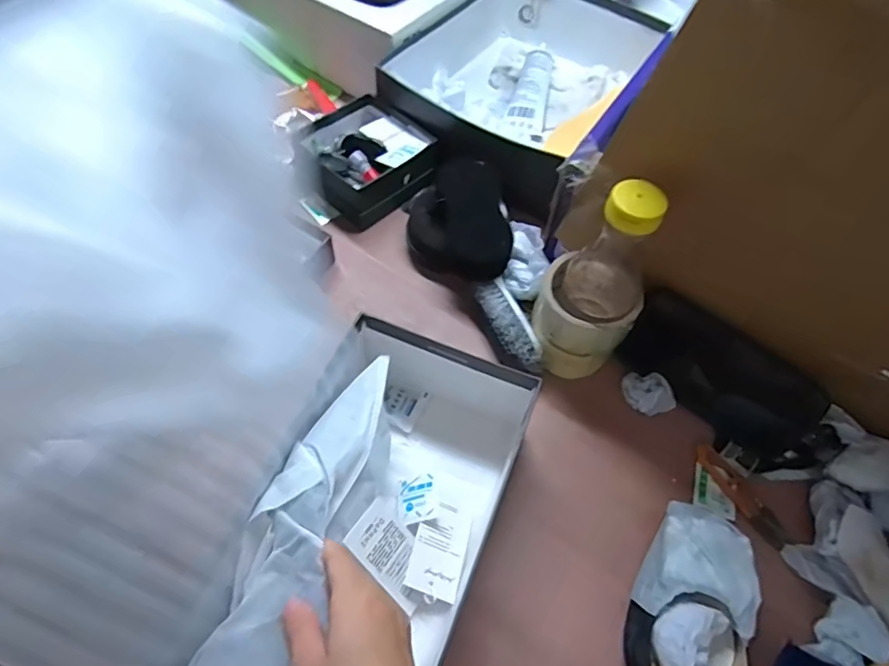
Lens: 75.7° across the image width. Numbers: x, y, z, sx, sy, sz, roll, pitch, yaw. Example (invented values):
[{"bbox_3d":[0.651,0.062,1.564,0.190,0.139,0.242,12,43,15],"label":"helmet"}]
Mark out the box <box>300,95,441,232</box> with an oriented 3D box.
[{"bbox_3d":[-0.090,-0.199,0.652,0.130,0.060,0.135,-32,65,-21],"label":"box"}]

